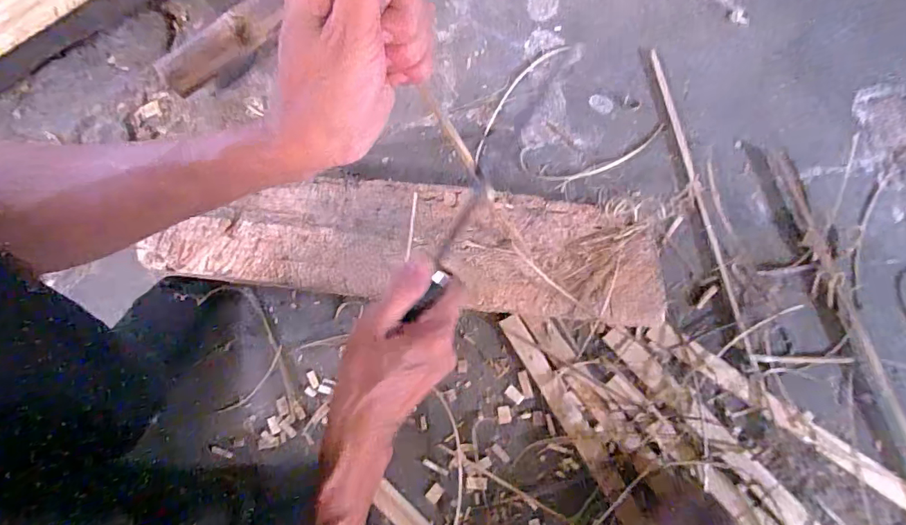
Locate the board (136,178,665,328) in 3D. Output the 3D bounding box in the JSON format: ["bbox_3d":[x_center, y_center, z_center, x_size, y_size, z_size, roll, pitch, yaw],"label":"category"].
[{"bbox_3d":[-0.056,-0.017,0.493,0.521,0.051,0.127,4,80,2],"label":"board"}]

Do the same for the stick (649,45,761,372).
[{"bbox_3d":[0.270,-0.065,0.515,0.016,0.009,0.360,-13,80,-1],"label":"stick"}]

